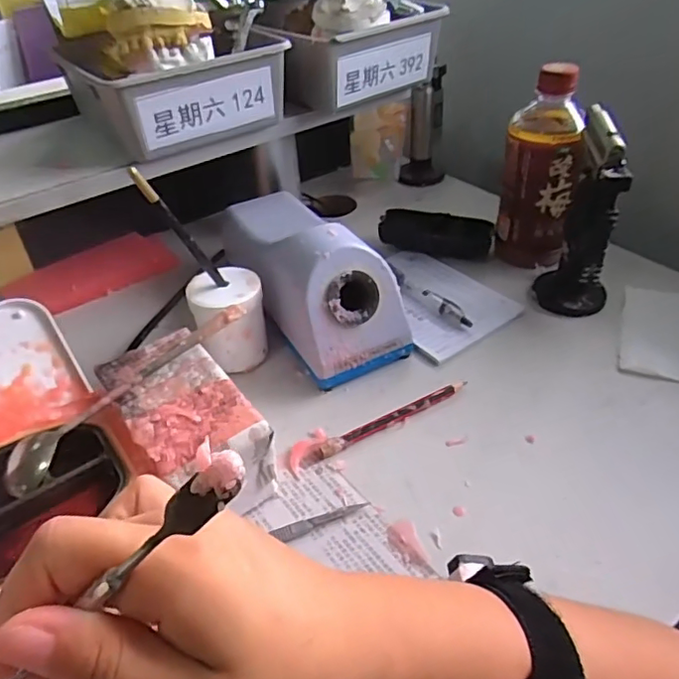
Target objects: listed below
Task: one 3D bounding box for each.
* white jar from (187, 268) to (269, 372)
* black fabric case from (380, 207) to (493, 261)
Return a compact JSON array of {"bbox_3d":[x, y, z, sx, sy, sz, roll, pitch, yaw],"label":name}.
[{"bbox_3d":[-0.085,-0.015,0.441,0.052,0.071,0.050,-3,40,3],"label":"white jar"},{"bbox_3d":[0.097,-0.107,0.564,0.109,0.030,0.036,9,42,16],"label":"black fabric case"}]

